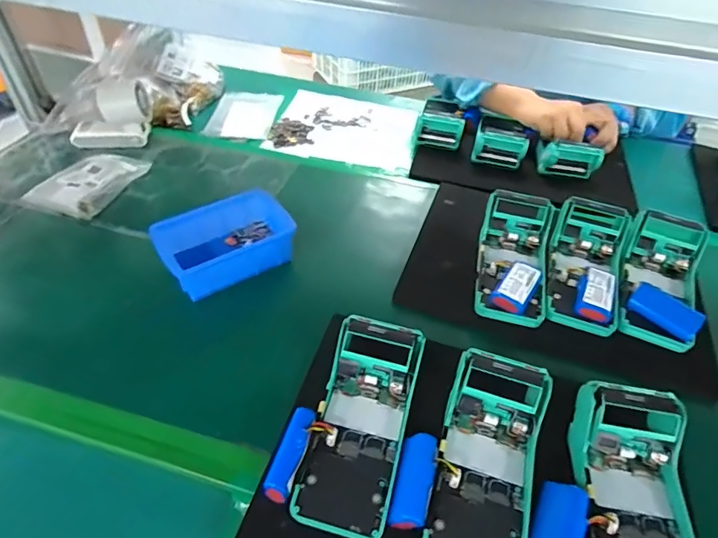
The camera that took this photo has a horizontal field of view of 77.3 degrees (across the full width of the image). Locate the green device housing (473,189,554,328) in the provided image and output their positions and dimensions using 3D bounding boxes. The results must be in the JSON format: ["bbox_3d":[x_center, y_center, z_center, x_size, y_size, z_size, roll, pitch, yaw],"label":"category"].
[{"bbox_3d":[0.182,-0.016,0.525,0.081,0.064,0.160,15,45,9],"label":"green device housing"}]

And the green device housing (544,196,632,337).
[{"bbox_3d":[0.267,-0.011,0.519,0.081,0.053,0.162,18,46,12],"label":"green device housing"}]

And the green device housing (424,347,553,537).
[{"bbox_3d":[0.102,0.157,0.364,0.079,0.049,0.170,15,61,13],"label":"green device housing"}]

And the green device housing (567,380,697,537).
[{"bbox_3d":[0.216,0.175,0.340,0.087,0.059,0.163,10,45,4],"label":"green device housing"}]

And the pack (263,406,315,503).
[{"bbox_3d":[-0.053,0.147,0.360,0.019,0.021,0.068,17,47,11],"label":"pack"}]

